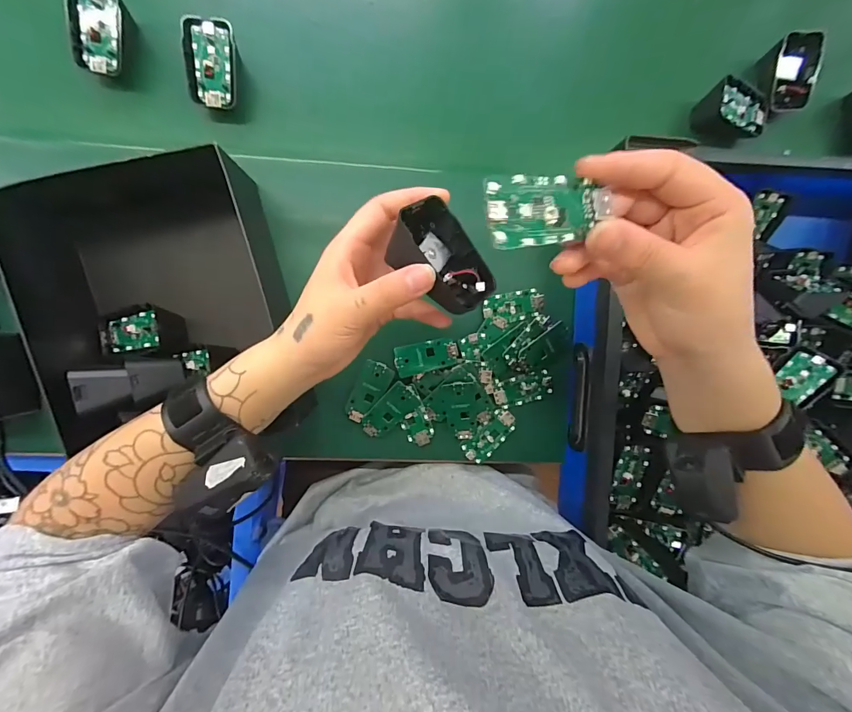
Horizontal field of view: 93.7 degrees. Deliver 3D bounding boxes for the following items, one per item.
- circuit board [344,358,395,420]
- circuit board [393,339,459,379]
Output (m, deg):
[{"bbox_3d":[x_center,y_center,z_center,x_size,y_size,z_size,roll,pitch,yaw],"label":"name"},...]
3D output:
[{"bbox_3d":[-0.058,0.037,0.407,0.032,0.006,0.063,24,89,-5],"label":"circuit board"},{"bbox_3d":[0.000,0.000,0.405,0.062,0.008,0.030,-15,92,-4],"label":"circuit board"}]

